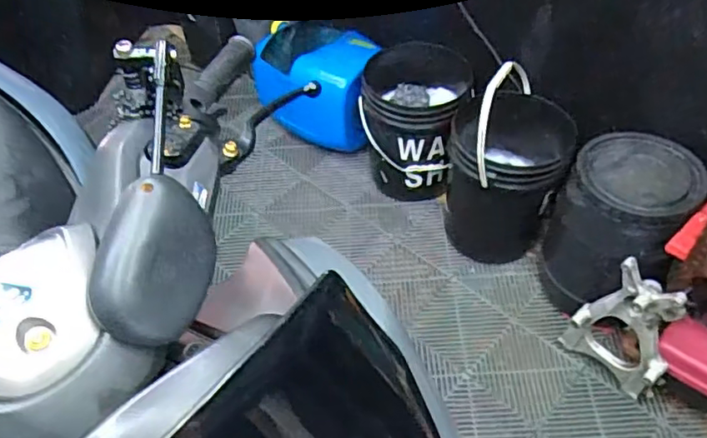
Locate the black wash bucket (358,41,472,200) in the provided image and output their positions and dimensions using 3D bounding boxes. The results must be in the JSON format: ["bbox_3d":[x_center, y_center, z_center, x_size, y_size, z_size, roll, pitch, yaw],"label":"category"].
[{"bbox_3d":[0.177,-0.280,1.757,0.290,0.339,0.310,-2,52,3],"label":"black wash bucket"}]

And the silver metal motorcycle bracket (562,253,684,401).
[{"bbox_3d":[0.602,0.242,1.332,0.116,0.350,0.213,-31,56,-19],"label":"silver metal motorcycle bracket"}]

